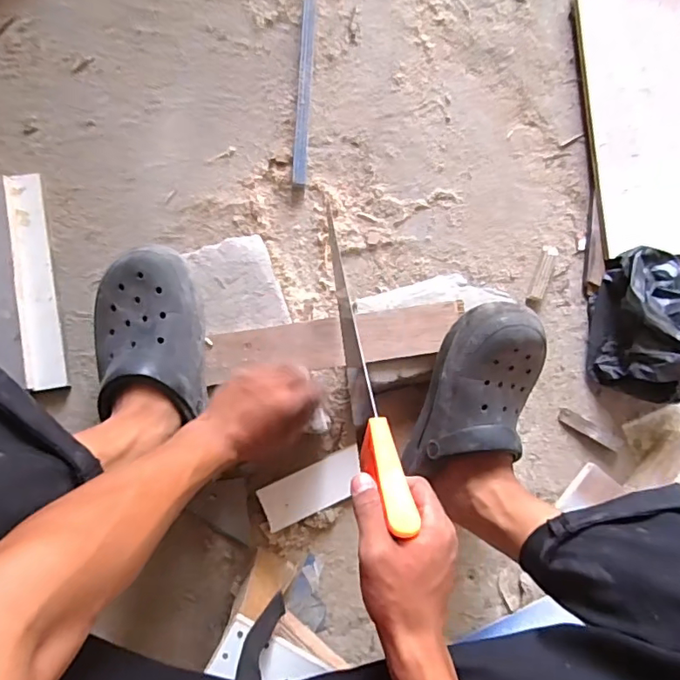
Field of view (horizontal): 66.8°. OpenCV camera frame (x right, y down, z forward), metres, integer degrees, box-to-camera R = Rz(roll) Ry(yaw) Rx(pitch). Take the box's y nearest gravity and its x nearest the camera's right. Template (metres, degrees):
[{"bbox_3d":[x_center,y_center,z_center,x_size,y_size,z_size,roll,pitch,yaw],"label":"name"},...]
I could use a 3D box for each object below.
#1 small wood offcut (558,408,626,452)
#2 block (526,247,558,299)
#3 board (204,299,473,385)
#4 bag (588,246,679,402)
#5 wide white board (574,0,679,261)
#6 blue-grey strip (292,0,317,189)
[{"bbox_3d":[0.341,0.124,0.701,0.094,0.015,0.020,30,85,-3],"label":"small wood offcut"},{"bbox_3d":[0.277,-0.093,0.708,0.020,0.013,0.077,22,85,-3],"label":"block"},{"bbox_3d":[-0.004,0.002,0.598,0.296,0.021,0.057,-8,88,-5],"label":"board"},{"bbox_3d":[0.411,-0.023,0.672,0.126,0.090,0.192,12,86,-4],"label":"bag"},{"bbox_3d":[0.435,-0.320,0.727,0.190,0.017,0.395,-3,88,-11],"label":"wide white board"},{"bbox_3d":[-0.047,-0.335,0.689,0.019,0.024,0.259,4,87,-5],"label":"blue-grey strip"}]

